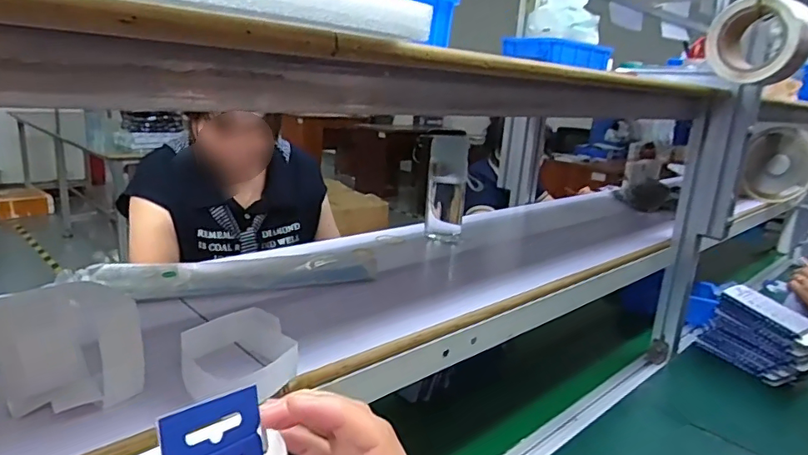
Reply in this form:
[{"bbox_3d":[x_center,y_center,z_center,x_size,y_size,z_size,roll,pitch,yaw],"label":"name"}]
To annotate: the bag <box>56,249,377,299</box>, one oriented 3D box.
[{"bbox_3d":[-0.193,0.053,0.615,0.325,0.029,0.078,-4,17,-28],"label":"bag"}]

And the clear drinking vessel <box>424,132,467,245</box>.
[{"bbox_3d":[0.067,-0.063,0.850,0.061,0.171,0.055,6,15,5],"label":"clear drinking vessel"}]

